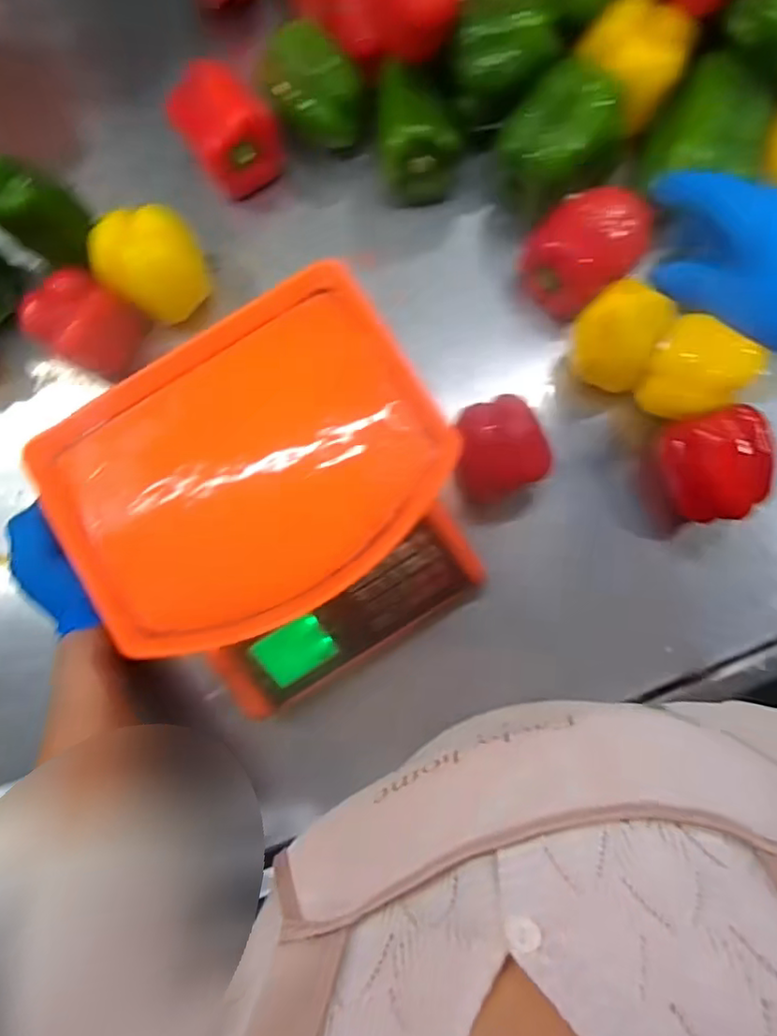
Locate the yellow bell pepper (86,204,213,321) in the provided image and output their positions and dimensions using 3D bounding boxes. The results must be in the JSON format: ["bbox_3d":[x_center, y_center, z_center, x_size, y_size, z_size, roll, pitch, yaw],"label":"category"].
[{"bbox_3d":[-0.219,-0.237,0.559,0.090,0.080,0.068,-38,83,-3],"label":"yellow bell pepper"}]

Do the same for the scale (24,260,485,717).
[{"bbox_3d":[-0.088,-0.009,0.486,0.285,0.113,0.275,-31,83,-2],"label":"scale"}]

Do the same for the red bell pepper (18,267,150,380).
[{"bbox_3d":[-0.285,-0.181,0.553,0.072,0.082,0.080,30,85,5],"label":"red bell pepper"}]

